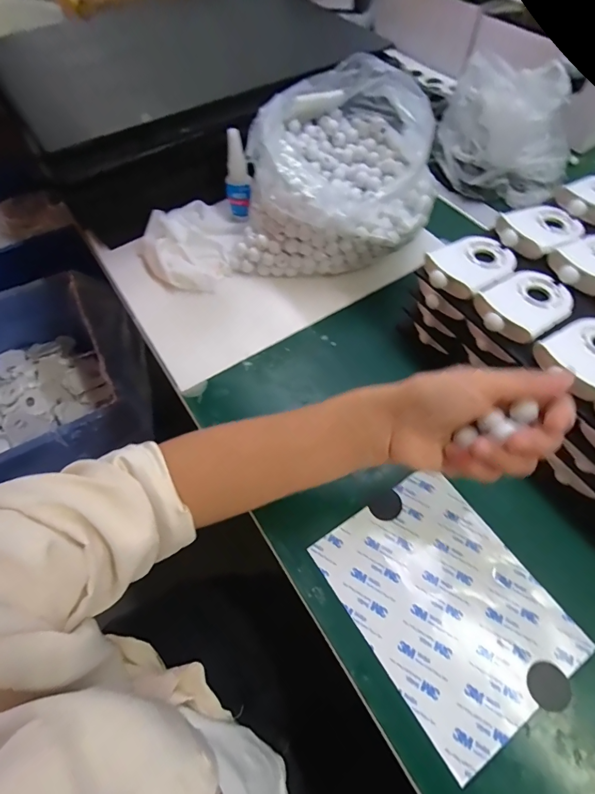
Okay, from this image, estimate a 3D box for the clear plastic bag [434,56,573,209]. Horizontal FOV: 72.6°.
[{"bbox_3d":[0.283,-0.358,0.544,0.164,0.126,0.112,21,62,12],"label":"clear plastic bag"}]

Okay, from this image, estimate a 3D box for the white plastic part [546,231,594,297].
[{"bbox_3d":[0.277,-0.128,0.370,0.091,0.012,0.058,-31,64,-16],"label":"white plastic part"}]

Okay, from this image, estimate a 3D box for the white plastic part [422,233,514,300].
[{"bbox_3d":[0.162,-0.123,0.372,0.089,0.012,0.058,-33,64,-17],"label":"white plastic part"}]

